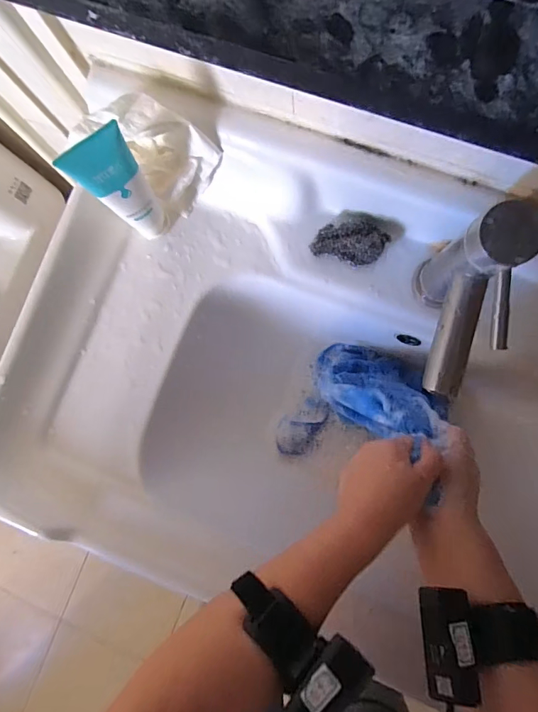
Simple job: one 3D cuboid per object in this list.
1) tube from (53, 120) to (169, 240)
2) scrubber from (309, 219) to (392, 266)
[{"bbox_3d":[-0.133,-0.157,0.417,0.030,0.159,0.054,44,90,7],"label":"tube"},{"bbox_3d":[0.086,-0.124,0.452,0.075,0.034,0.045,11,87,6],"label":"scrubber"}]

